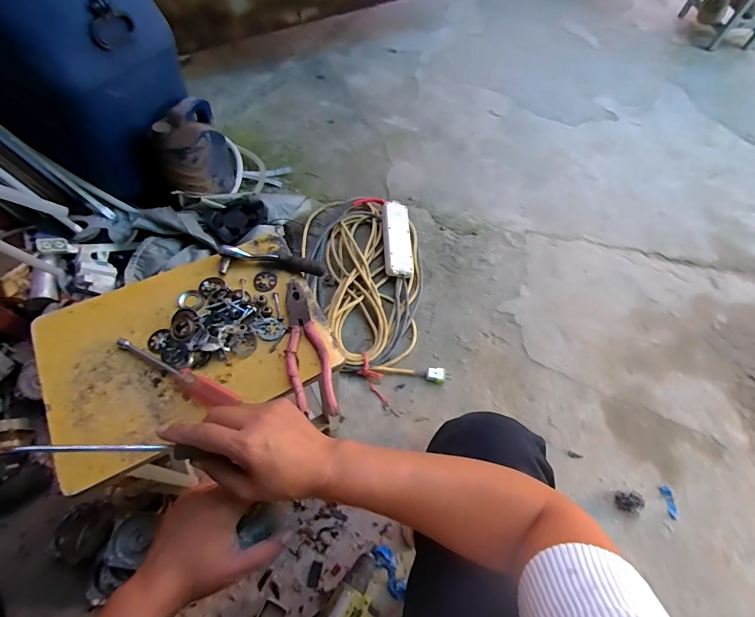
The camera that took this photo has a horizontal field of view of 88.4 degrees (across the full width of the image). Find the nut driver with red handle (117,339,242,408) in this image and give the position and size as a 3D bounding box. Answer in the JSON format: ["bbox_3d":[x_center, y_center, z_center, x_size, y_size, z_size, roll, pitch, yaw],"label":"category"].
[{"bbox_3d":[-0.242,0.081,0.468,0.161,0.024,0.026,24,64,9],"label":"nut driver with red handle"}]

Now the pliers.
[{"bbox_3d":[-0.094,0.046,0.498,0.049,0.014,0.194,-11,64,-9],"label":"pliers"}]

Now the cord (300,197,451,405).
[{"bbox_3d":[-0.010,-0.068,1.064,0.308,0.078,0.595,-11,65,-8],"label":"cord"}]

